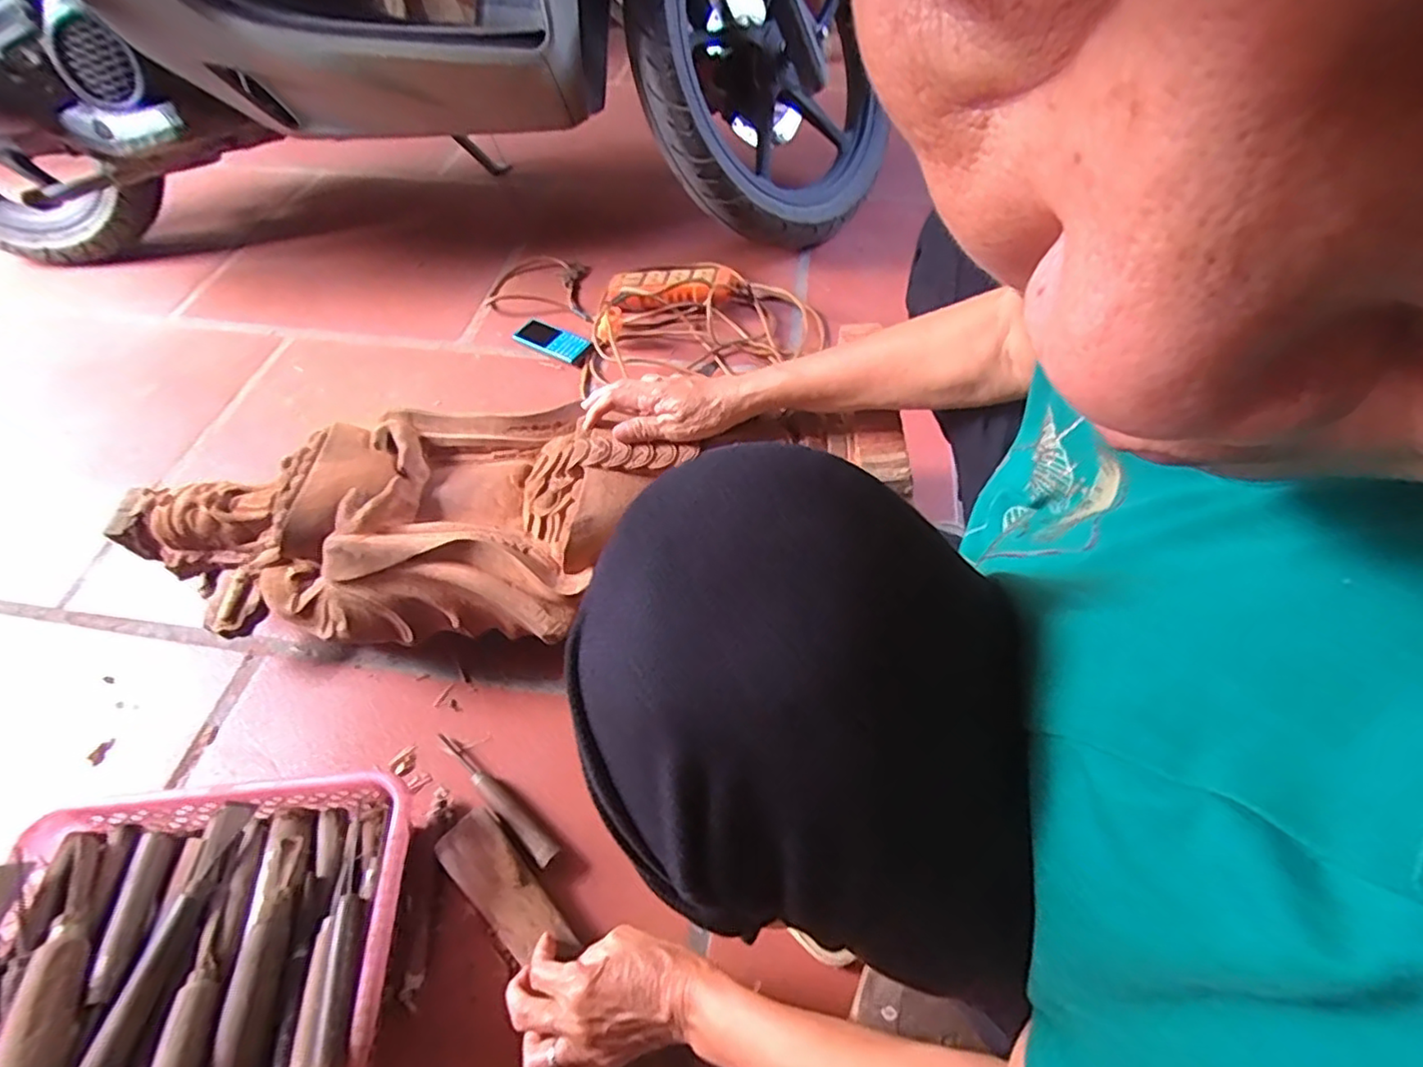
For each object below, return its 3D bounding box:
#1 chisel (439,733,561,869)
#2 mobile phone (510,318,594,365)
[{"bbox_3d":[-0.201,0.240,0.584,0.168,0.022,0.021,35,63,24],"label":"chisel"},{"bbox_3d":[-0.251,-0.305,0.992,0.134,0.014,0.064,27,52,19],"label":"mobile phone"}]

